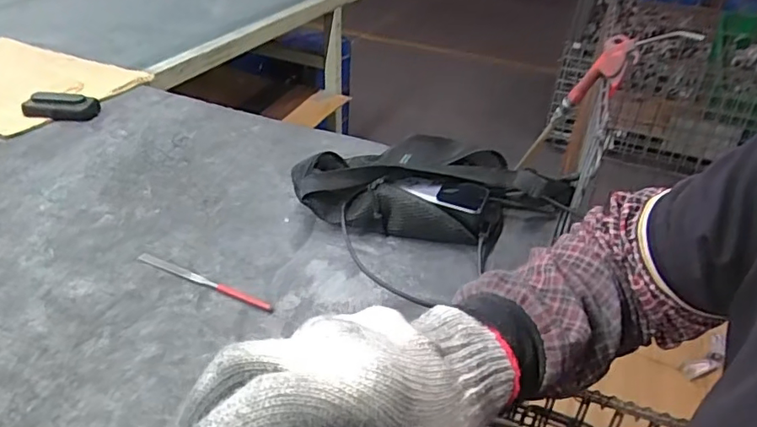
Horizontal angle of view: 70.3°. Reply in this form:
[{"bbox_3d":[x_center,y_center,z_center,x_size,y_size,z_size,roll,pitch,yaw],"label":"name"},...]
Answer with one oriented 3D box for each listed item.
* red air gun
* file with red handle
[{"bbox_3d":[0.327,-0.207,0.743,0.027,0.213,0.063,-18,82,-26],"label":"red air gun"},{"bbox_3d":[-0.190,0.071,0.577,0.175,0.005,0.012,17,38,20],"label":"file with red handle"}]

